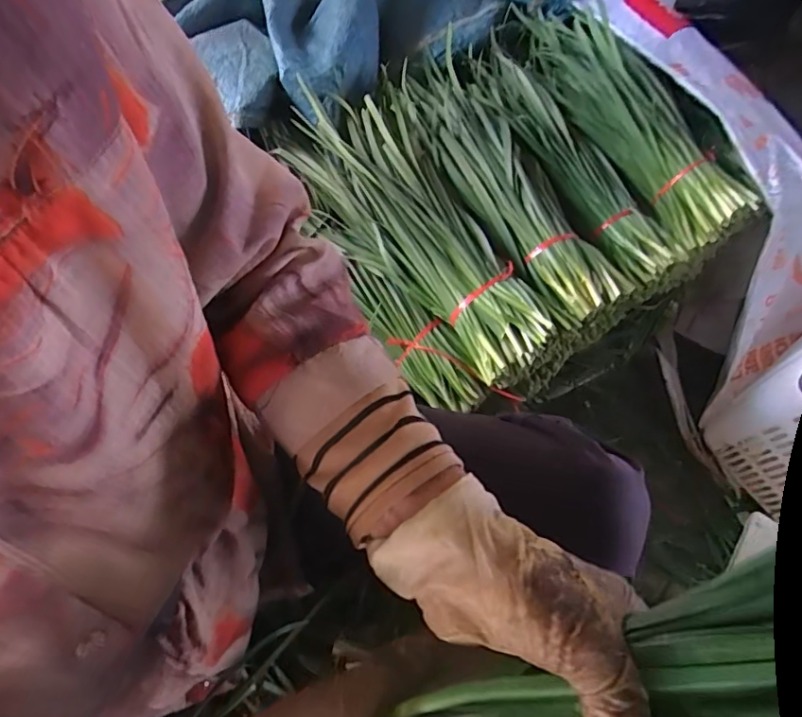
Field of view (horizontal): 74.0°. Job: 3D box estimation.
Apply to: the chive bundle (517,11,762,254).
[{"bbox_3d":[0.284,-0.306,0.683,0.119,0.081,0.384,-21,64,-14],"label":"chive bundle"}]

